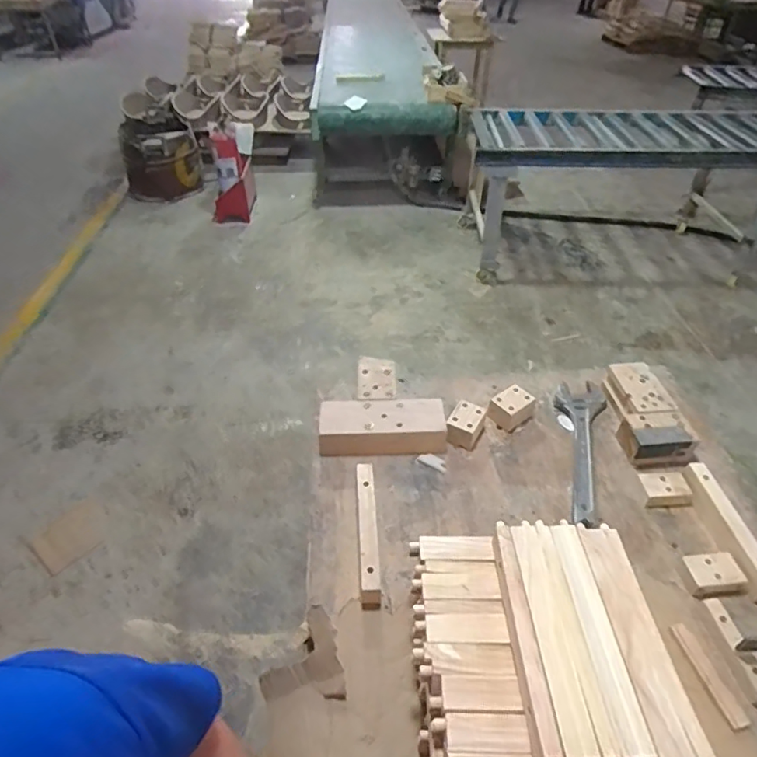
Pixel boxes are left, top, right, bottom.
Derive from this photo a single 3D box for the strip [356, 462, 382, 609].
[{"bbox_3d":[-0.019,0.241,0.823,0.029,0.058,0.220,-3,42,-4],"label":"strip"}]

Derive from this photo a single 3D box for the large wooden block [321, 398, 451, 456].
[{"bbox_3d":[0.007,0.093,0.979,0.231,0.063,0.092,-2,42,-3],"label":"large wooden block"}]

